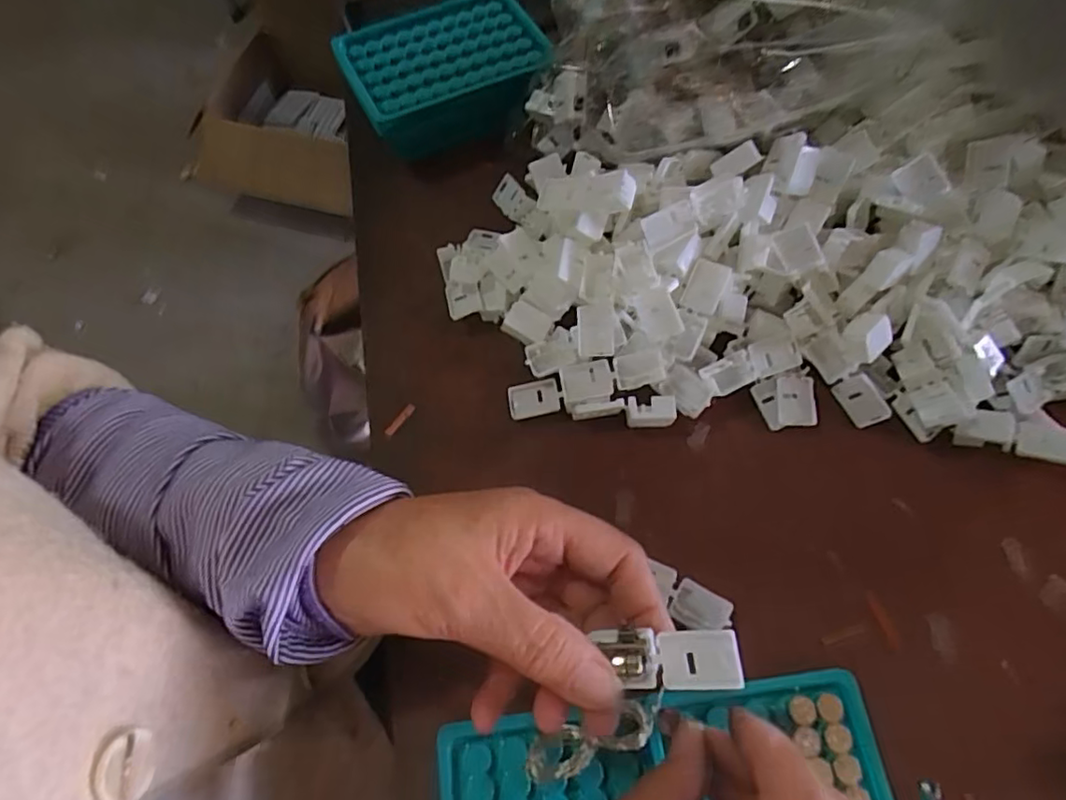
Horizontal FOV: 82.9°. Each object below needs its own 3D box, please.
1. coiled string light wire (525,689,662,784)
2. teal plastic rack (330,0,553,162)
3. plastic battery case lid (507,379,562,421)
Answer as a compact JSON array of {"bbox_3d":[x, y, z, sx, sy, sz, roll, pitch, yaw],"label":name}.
[{"bbox_3d":[0.028,0.143,0.256,0.062,0.012,0.018,-19,65,-6],"label":"coiled string light wire"},{"bbox_3d":[-0.061,-0.222,0.426,0.138,0.043,0.122,-13,64,-6],"label":"teal plastic rack"},{"bbox_3d":[0.001,0.000,0.337,0.028,0.005,0.020,-5,63,-2],"label":"plastic battery case lid"}]

